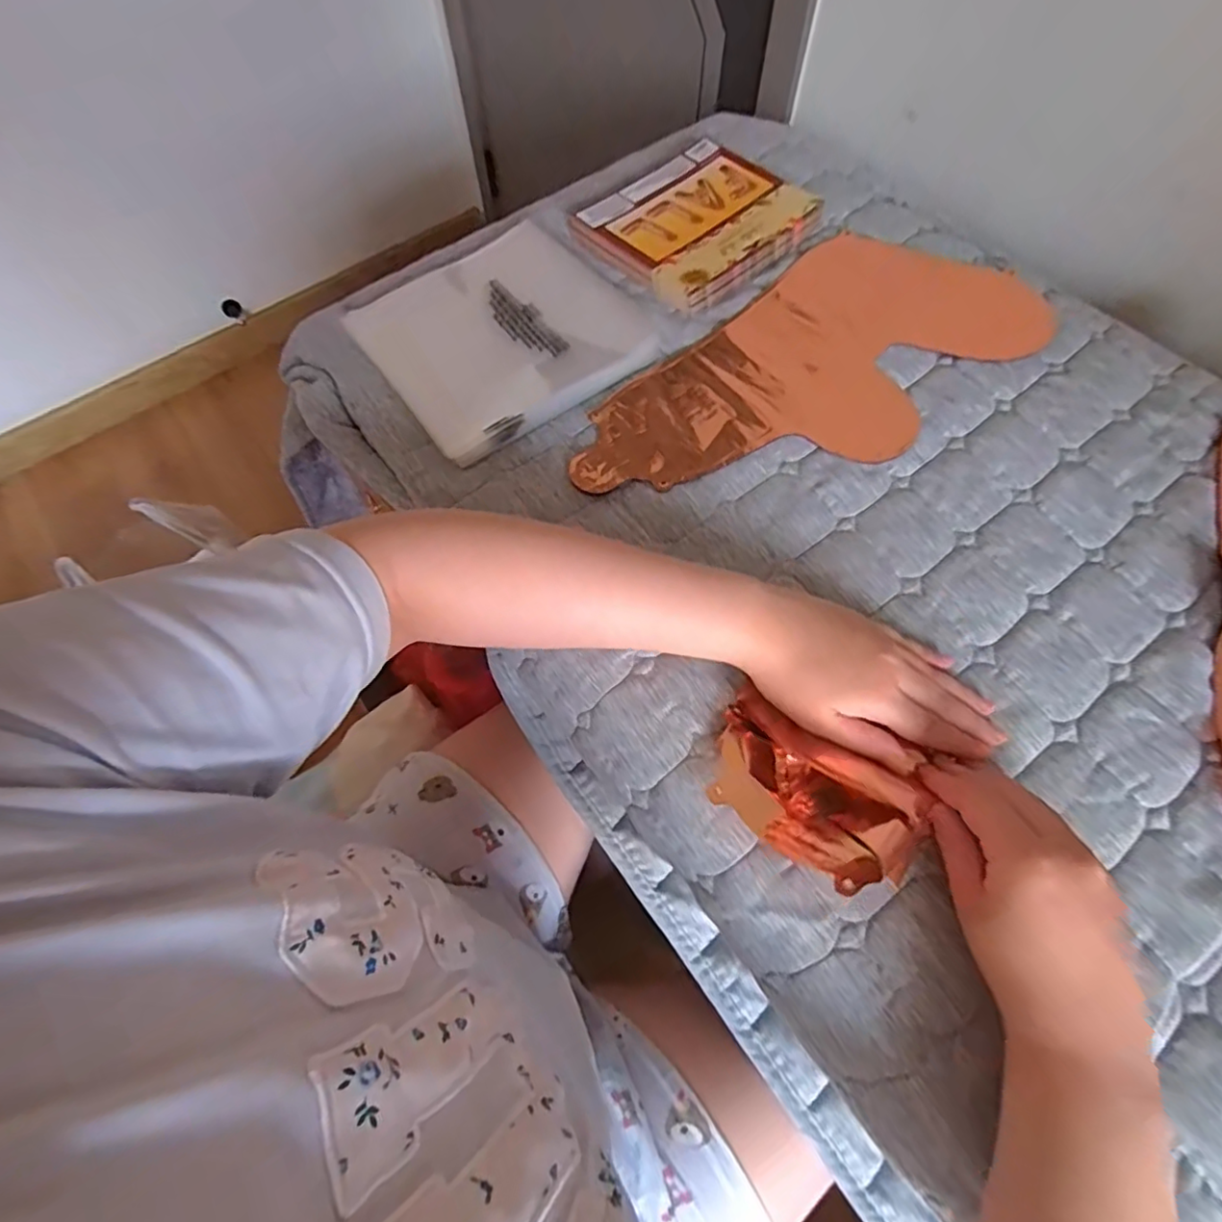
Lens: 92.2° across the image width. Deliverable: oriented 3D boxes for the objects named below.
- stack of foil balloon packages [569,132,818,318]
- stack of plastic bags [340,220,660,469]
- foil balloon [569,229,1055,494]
[{"bbox_3d":[0.087,-0.390,0.592,0.204,0.027,0.172,-42,69,-16],"label":"stack of foil balloon packages"},{"bbox_3d":[-0.094,-0.248,0.531,0.217,0.027,0.204,-35,67,-13],"label":"stack of plastic bags"},{"bbox_3d":[0.165,-0.202,0.498,0.417,0.028,0.188,-35,68,-13],"label":"foil balloon"}]

